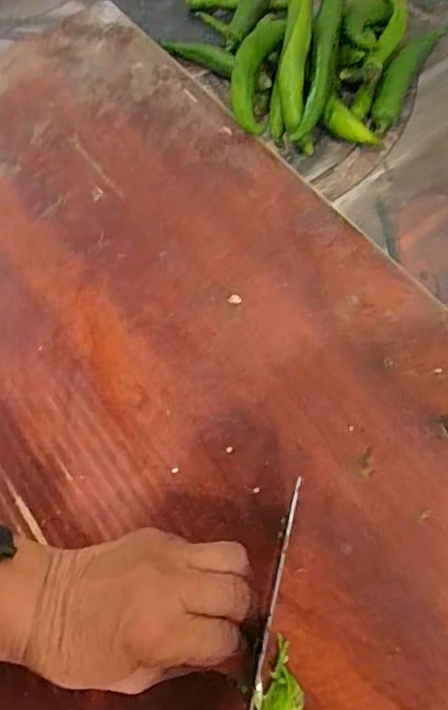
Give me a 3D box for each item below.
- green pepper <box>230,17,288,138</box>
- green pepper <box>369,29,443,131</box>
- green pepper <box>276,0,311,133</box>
[{"bbox_3d":[0.031,-0.265,0.490,0.034,0.032,0.118,13,77,8],"label":"green pepper"},{"bbox_3d":[0.169,-0.269,0.510,0.027,0.018,0.161,23,66,13],"label":"green pepper"},{"bbox_3d":[0.061,-0.265,0.475,0.023,0.023,0.138,5,83,4],"label":"green pepper"}]

